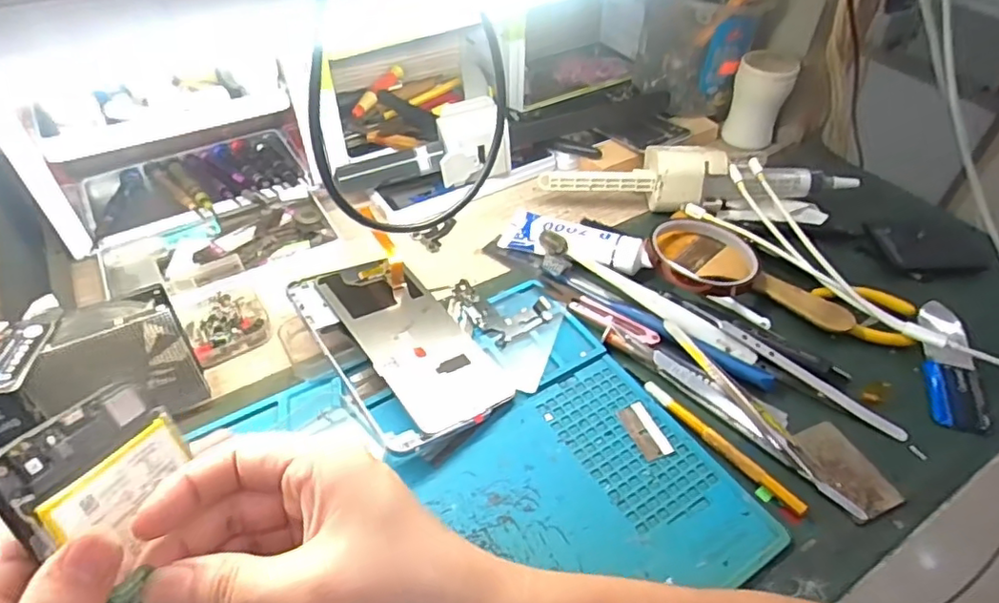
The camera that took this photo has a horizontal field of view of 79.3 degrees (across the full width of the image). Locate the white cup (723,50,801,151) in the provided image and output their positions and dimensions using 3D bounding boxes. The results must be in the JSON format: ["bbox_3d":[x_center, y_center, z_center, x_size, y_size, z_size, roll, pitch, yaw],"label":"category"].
[{"bbox_3d":[0.257,-0.201,0.601,0.054,0.078,0.042,19,49,17],"label":"white cup"}]

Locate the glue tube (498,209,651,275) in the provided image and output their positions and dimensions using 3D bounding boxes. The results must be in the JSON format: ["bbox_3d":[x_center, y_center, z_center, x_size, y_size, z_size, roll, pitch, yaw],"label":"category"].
[{"bbox_3d":[0.064,-0.049,0.499,0.121,0.033,0.044,18,48,17],"label":"glue tube"}]

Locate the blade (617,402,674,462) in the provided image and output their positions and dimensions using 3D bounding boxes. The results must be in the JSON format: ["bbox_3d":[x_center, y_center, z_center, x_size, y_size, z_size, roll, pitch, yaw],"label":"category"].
[{"bbox_3d":[0.092,0.082,0.384,0.019,0.004,0.040,-20,46,-10],"label":"blade"}]

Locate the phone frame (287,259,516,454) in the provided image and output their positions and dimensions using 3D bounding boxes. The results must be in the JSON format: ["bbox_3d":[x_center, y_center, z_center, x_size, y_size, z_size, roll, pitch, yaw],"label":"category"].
[{"bbox_3d":[-0.069,0.026,0.413,0.095,0.008,0.157,-20,52,-31],"label":"phone frame"}]

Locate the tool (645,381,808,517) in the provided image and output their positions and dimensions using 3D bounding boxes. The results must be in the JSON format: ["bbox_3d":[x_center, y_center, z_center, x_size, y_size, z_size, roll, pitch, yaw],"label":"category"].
[{"bbox_3d":[0.136,0.087,0.373,0.008,0.006,0.115,-30,53,-26],"label":"tool"}]

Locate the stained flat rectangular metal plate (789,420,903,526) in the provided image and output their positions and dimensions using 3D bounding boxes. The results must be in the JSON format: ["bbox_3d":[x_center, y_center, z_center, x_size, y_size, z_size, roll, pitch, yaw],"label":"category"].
[{"bbox_3d":[0.210,0.102,0.369,0.040,0.005,0.064,-12,43,-12],"label":"stained flat rectangular metal plate"}]

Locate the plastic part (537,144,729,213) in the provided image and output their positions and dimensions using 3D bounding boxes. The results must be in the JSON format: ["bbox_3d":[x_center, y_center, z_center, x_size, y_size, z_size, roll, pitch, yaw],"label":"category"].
[{"bbox_3d":[0.118,-0.119,0.538,0.156,0.043,0.054,8,46,7],"label":"plastic part"}]

